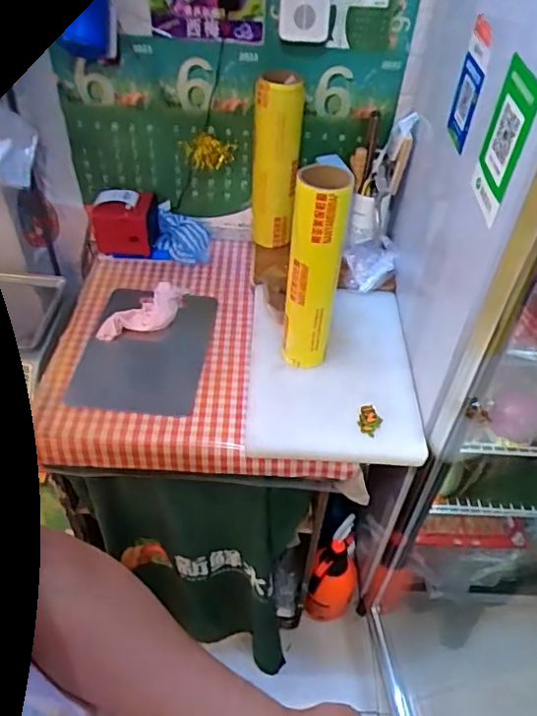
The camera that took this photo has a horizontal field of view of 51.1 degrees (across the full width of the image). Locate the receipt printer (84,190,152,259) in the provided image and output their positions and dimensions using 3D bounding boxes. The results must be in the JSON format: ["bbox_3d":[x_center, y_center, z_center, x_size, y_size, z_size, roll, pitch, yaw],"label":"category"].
[{"bbox_3d":[-0.359,-0.329,1.380,0.155,0.141,0.100,4,45,0],"label":"receipt printer"}]

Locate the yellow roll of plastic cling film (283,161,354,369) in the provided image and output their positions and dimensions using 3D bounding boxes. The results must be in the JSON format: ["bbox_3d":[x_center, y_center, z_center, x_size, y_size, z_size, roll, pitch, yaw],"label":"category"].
[{"bbox_3d":[0.077,-0.137,0.981,0.089,0.374,0.082,7,46,4],"label":"yellow roll of plastic cling film"}]

